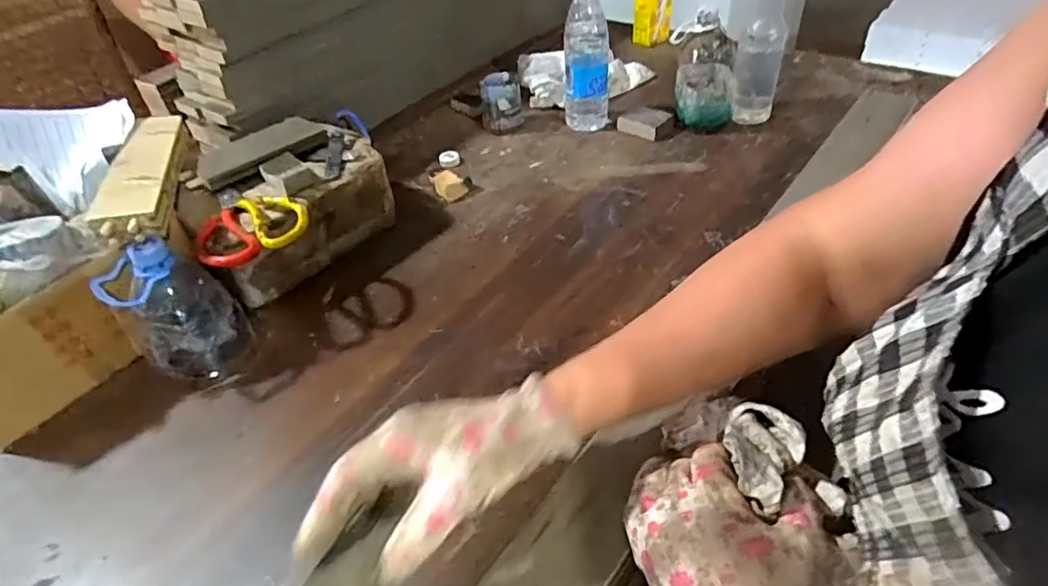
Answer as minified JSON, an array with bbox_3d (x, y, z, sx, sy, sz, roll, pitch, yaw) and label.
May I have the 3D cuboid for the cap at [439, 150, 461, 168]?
[{"bbox_3d":[-0.110,-0.199,0.879,0.030,0.018,0.030,-3,43,3],"label":"cap"}]

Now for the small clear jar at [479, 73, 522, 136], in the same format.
[{"bbox_3d":[-0.033,-0.295,0.927,0.067,0.075,0.057,-5,43,0],"label":"small clear jar"}]

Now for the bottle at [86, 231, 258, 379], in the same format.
[{"bbox_3d":[-0.336,0.020,0.581,0.101,0.136,0.074,-30,48,-24],"label":"bottle"}]

